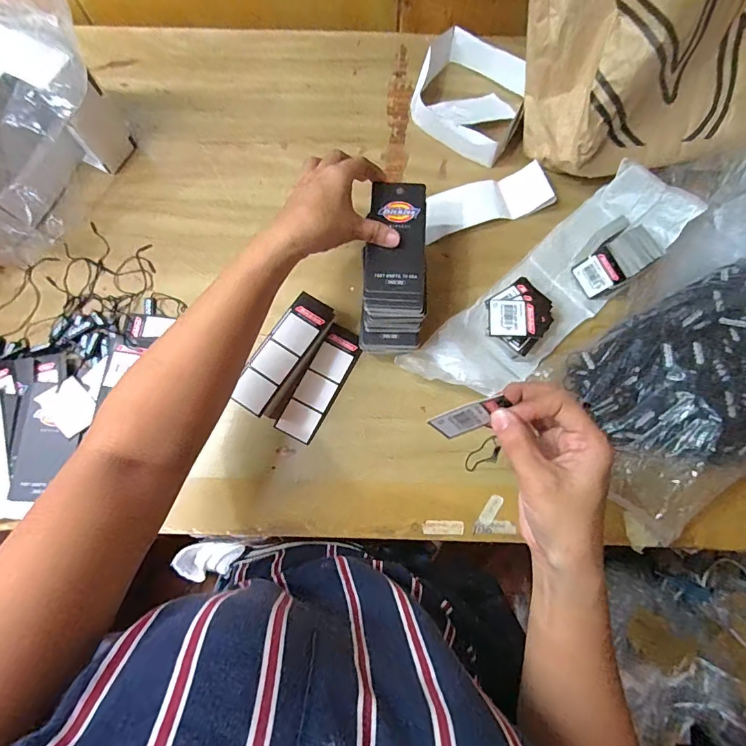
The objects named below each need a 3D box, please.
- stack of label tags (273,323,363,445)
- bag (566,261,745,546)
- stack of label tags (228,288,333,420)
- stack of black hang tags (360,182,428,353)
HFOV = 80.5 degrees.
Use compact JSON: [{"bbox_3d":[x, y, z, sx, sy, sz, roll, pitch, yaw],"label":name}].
[{"bbox_3d":[-0.050,0.008,0.437,0.040,0.012,0.123,24,76,7],"label":"stack of label tags"},{"bbox_3d":[0.297,0.011,0.401,0.240,0.057,0.165,-32,76,-8],"label":"bag"},{"bbox_3d":[-0.083,-0.016,0.427,0.041,0.034,0.121,30,76,9],"label":"stack of label tags"},{"bbox_3d":[0.021,-0.096,0.394,0.056,0.035,0.151,5,89,2],"label":"stack of black hang tags"}]

